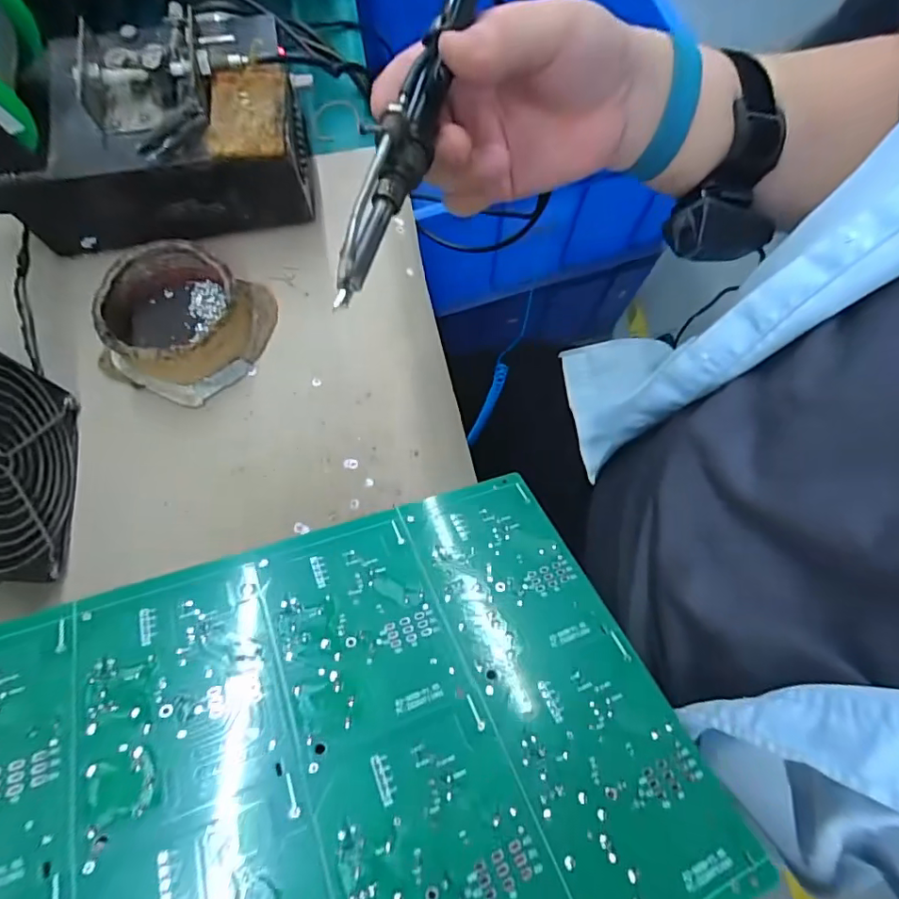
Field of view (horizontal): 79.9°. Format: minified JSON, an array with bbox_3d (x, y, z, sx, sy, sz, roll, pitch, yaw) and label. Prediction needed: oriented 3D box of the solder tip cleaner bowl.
[{"bbox_3d":[-0.171,-0.083,0.342,0.090,0.041,0.094,0,74,-1],"label":"solder tip cleaner bowl"}]

